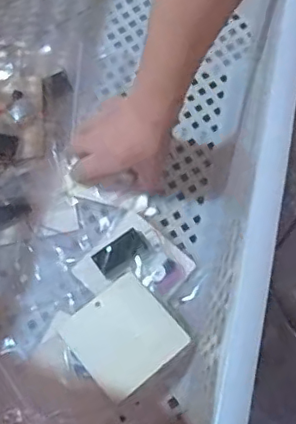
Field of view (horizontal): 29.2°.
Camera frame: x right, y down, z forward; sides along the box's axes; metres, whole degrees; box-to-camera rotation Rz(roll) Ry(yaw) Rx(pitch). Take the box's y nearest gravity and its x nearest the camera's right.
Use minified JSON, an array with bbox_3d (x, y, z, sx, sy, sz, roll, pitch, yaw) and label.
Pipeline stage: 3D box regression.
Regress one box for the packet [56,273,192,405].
[{"bbox_3d":[-0.025,0.125,0.584,0.098,0.014,0.098,-38,67,-13],"label":"packet"}]

